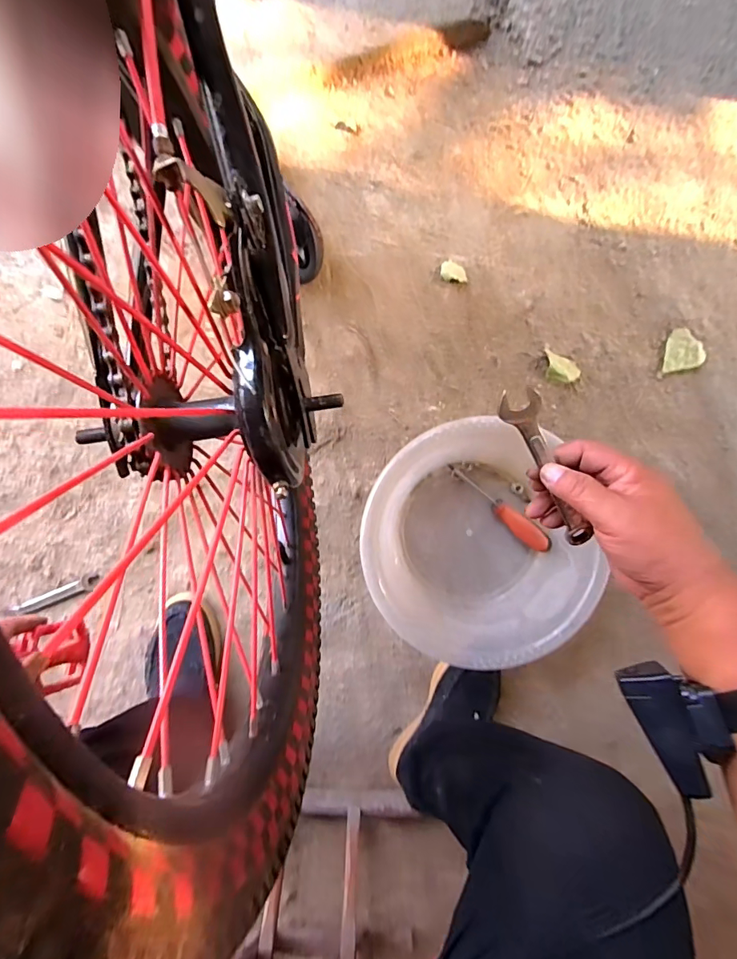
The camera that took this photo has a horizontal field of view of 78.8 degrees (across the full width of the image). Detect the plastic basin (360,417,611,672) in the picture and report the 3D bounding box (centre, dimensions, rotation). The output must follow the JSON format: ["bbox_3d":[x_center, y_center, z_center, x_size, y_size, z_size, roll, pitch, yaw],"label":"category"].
[{"bbox_3d":[0.147,0.088,0.673,0.303,0.132,0.330,0,95,-2],"label":"plastic basin"}]

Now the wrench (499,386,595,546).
[{"bbox_3d":[0.138,-0.004,0.337,0.026,0.014,0.150,-35,116,1],"label":"wrench"}]

